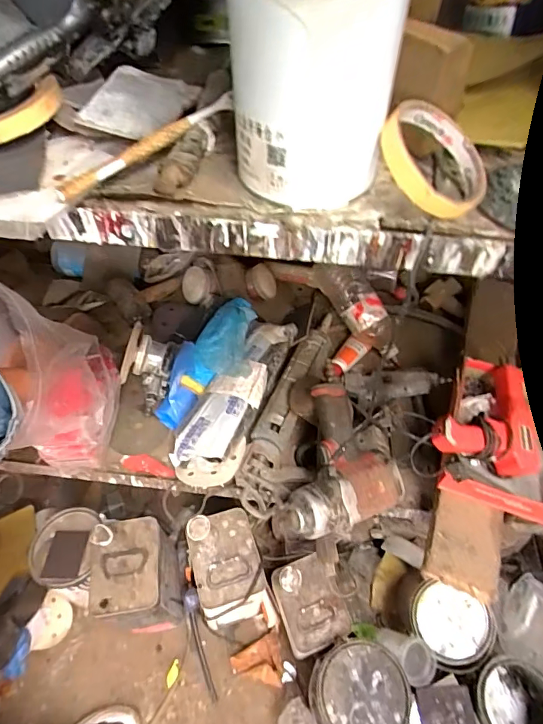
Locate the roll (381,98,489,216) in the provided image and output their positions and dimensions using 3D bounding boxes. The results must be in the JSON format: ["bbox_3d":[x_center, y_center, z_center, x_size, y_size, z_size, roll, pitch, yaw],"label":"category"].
[{"bbox_3d":[0.115,-0.141,0.313,0.083,0.023,0.083,3,74,-23],"label":"roll"}]

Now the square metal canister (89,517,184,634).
[{"bbox_3d":[-0.271,0.462,0.934,0.133,0.286,0.176,-3,54,-3],"label":"square metal canister"}]

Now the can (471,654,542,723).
[{"bbox_3d":[0.464,0.684,0.856,0.175,0.159,0.178,0,54,0],"label":"can"}]

